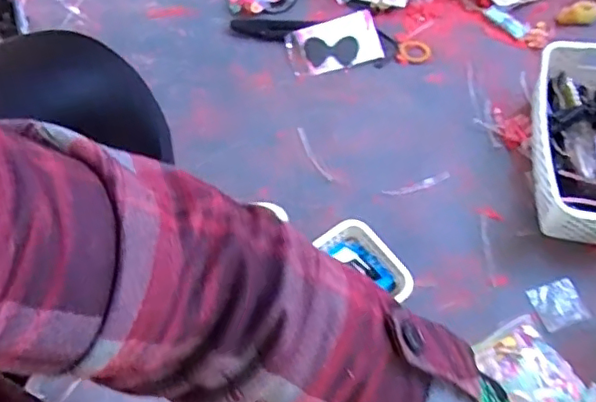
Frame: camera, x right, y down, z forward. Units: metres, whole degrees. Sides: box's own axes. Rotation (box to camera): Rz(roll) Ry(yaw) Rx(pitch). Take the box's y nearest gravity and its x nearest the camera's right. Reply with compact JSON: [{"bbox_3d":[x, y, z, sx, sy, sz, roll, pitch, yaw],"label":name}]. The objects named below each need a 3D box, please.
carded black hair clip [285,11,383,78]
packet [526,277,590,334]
[{"bbox_3d":[0.059,-0.261,0.960,0.153,0.022,0.091,-17,65,-7],"label":"carded black hair clip"},{"bbox_3d":[0.351,0.139,0.777,0.067,0.008,0.060,-19,66,-8],"label":"packet"}]

